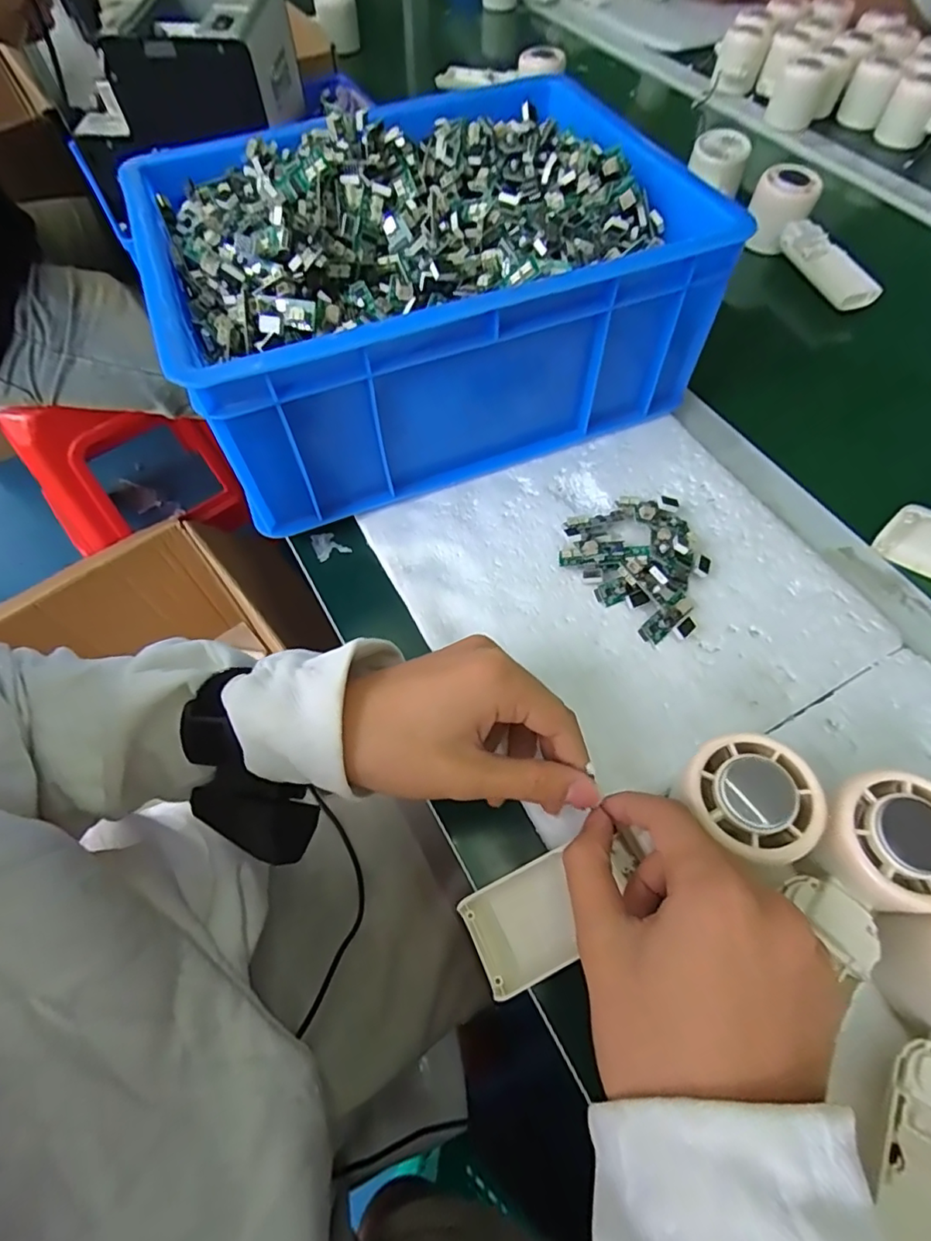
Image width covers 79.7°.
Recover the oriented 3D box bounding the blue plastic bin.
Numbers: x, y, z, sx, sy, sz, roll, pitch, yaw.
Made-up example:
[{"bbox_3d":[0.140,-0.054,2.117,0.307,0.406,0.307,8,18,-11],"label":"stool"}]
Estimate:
[{"bbox_3d":[-0.033,-0.236,0.397,0.318,0.136,0.244,-20,63,-10],"label":"blue plastic bin"}]

